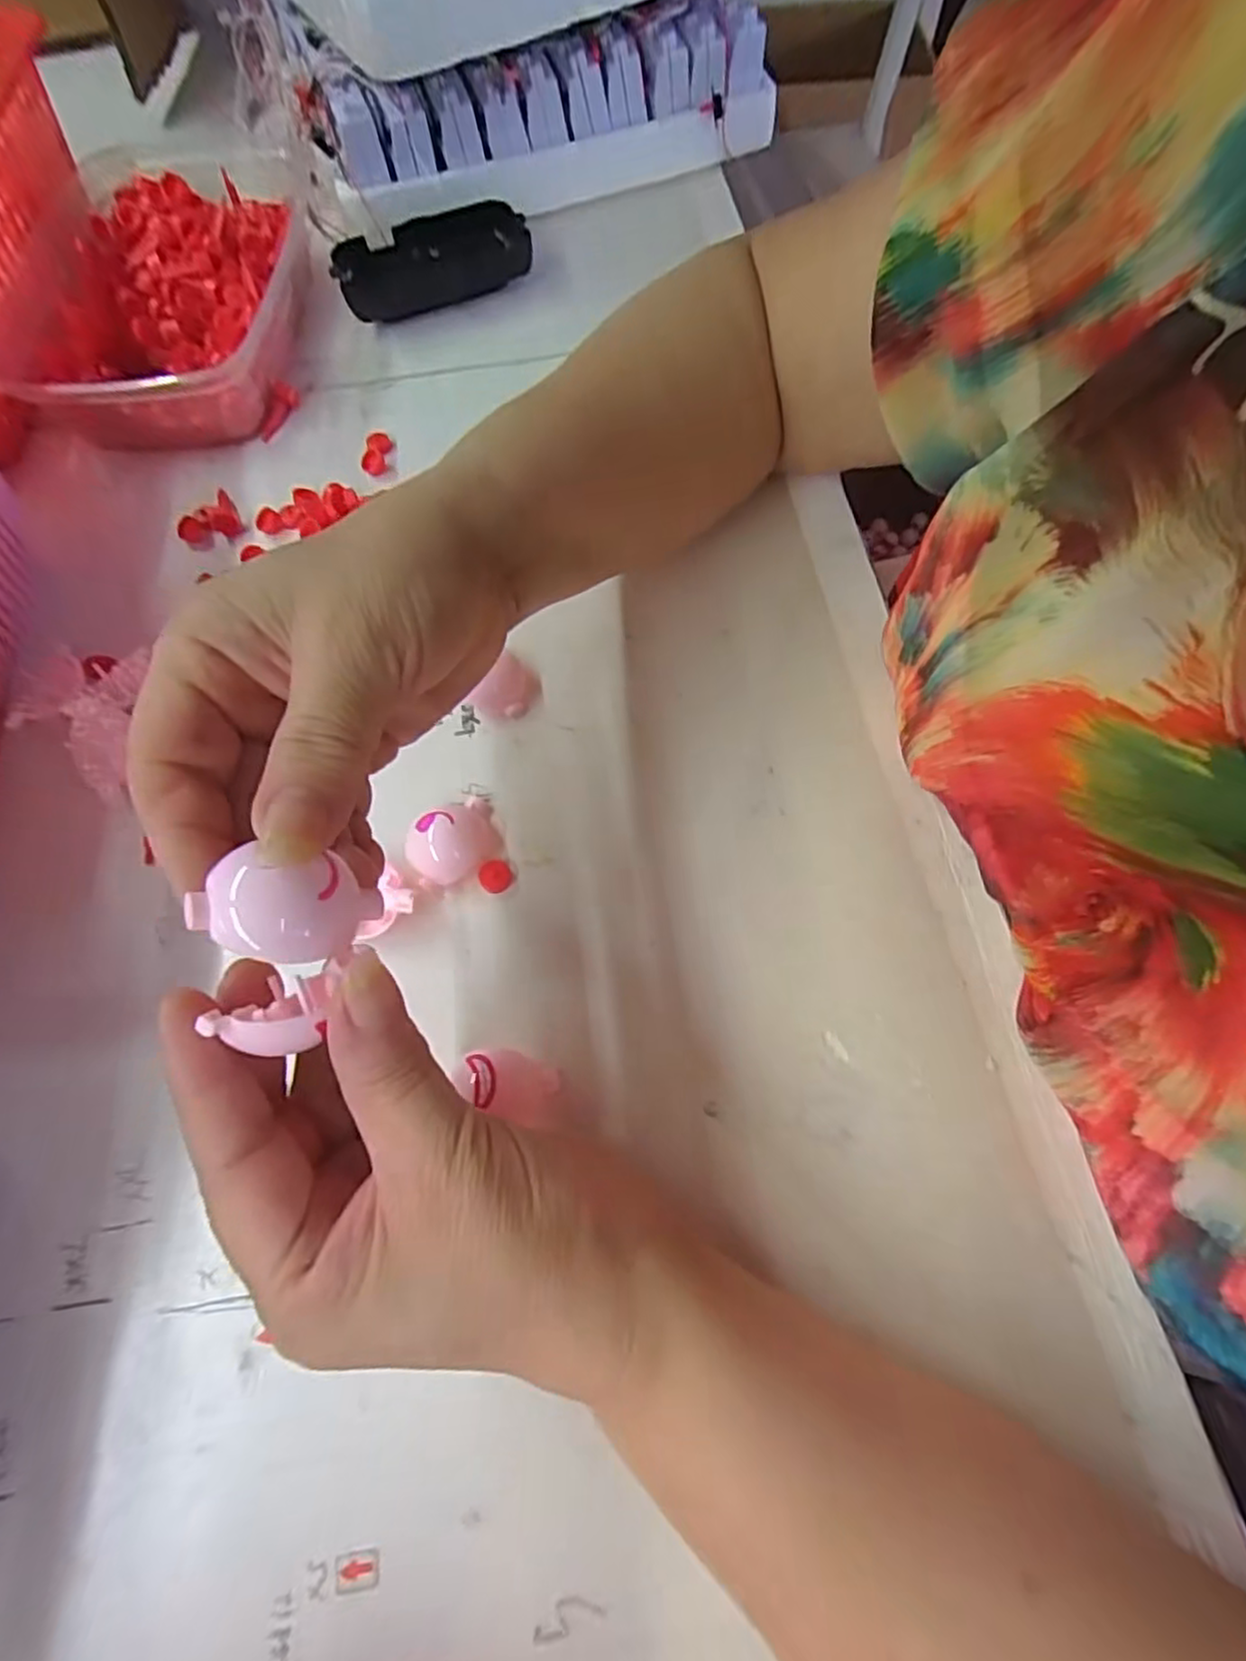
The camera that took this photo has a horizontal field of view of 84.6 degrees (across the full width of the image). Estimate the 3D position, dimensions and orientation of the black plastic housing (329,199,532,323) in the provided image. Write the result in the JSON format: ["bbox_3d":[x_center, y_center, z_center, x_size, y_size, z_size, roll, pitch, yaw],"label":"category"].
[{"bbox_3d":[-0.113,-0.333,0.403,0.110,0.028,0.045,-26,69,-9],"label":"black plastic housing"}]

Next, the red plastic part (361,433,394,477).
[{"bbox_3d":[-0.129,-0.196,0.359,0.012,0.010,0.025,2,67,3],"label":"red plastic part"}]

